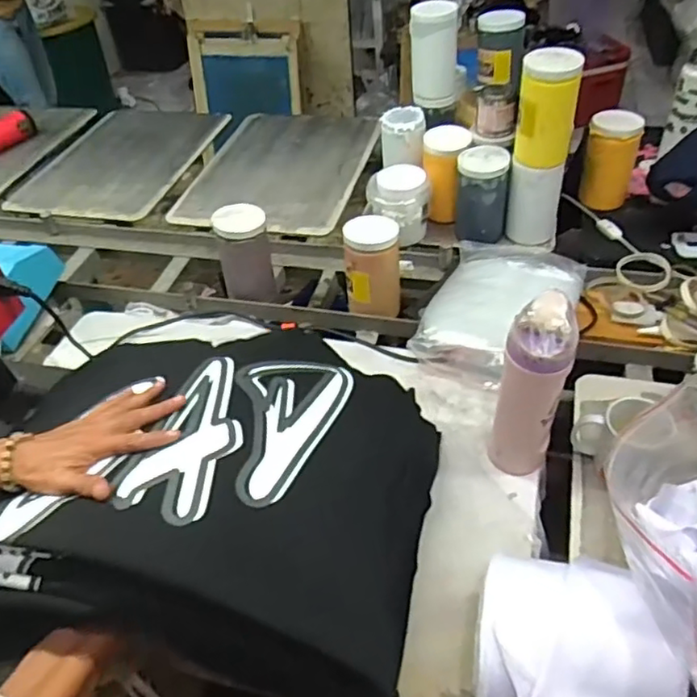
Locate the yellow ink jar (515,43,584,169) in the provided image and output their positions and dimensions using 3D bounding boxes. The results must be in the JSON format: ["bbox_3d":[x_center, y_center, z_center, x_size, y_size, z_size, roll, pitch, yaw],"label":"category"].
[{"bbox_3d":[0.339,-0.411,1.058,0.086,0.178,0.081,4,47,11],"label":"yellow ink jar"}]

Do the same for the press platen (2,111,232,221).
[{"bbox_3d":[-0.600,-0.510,1.655,0.411,0.026,0.539,11,48,17],"label":"press platen"}]

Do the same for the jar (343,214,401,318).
[{"bbox_3d":[0.042,-0.137,1.083,0.093,0.165,0.085,-4,46,4],"label":"jar"}]

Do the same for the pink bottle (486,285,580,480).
[{"bbox_3d":[0.231,0.058,0.789,0.078,0.279,0.066,16,50,21],"label":"pink bottle"}]

